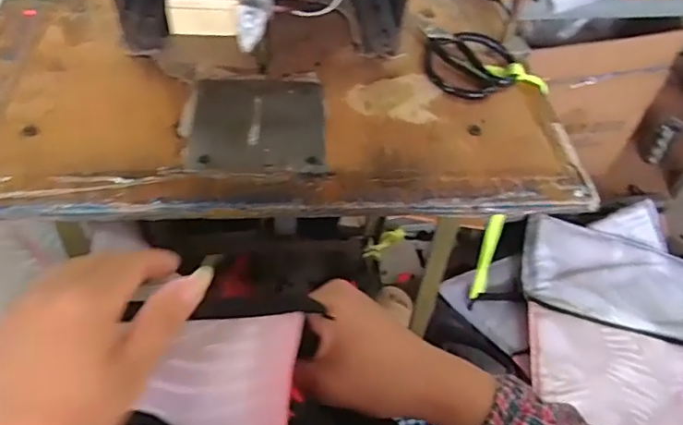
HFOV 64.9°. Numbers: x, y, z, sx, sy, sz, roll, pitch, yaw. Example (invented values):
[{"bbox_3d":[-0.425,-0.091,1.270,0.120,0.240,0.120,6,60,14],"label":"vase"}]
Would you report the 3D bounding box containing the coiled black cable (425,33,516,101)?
[{"bbox_3d":[0.144,-0.163,0.598,0.096,0.022,0.097,4,51,-2],"label":"coiled black cable"}]

